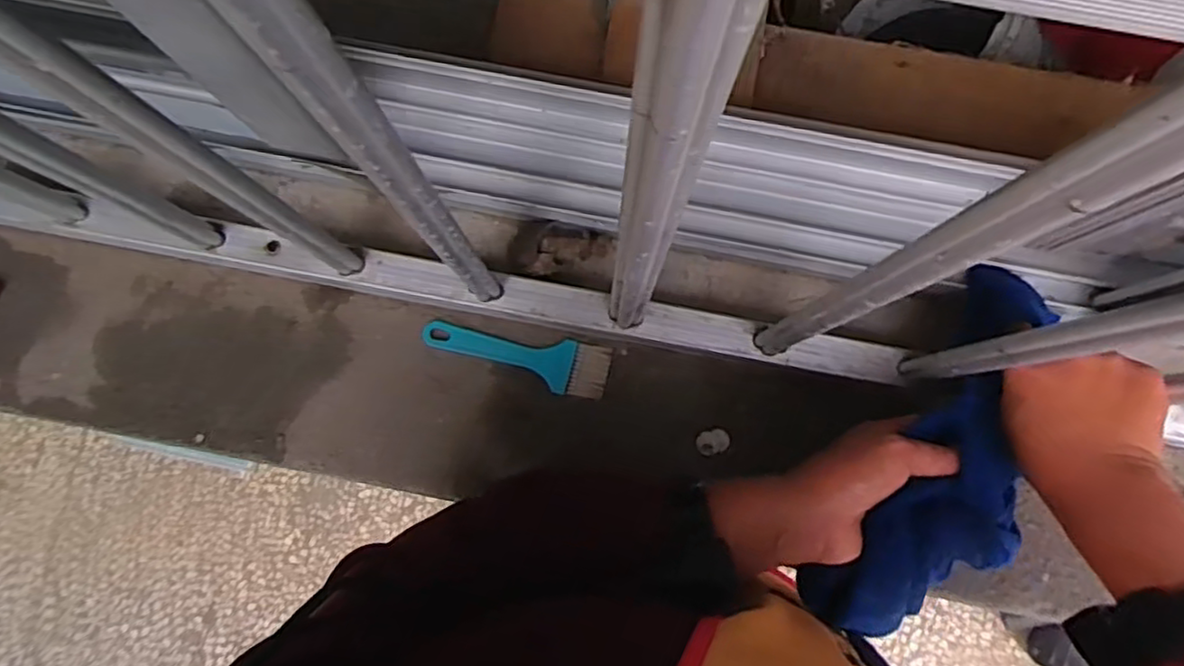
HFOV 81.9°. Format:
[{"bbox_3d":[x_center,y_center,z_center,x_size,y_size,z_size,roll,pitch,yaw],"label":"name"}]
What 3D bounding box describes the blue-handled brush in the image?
[{"bbox_3d":[-0.061,0.019,0.545,0.149,0.006,0.042,11,82,2],"label":"blue-handled brush"}]

